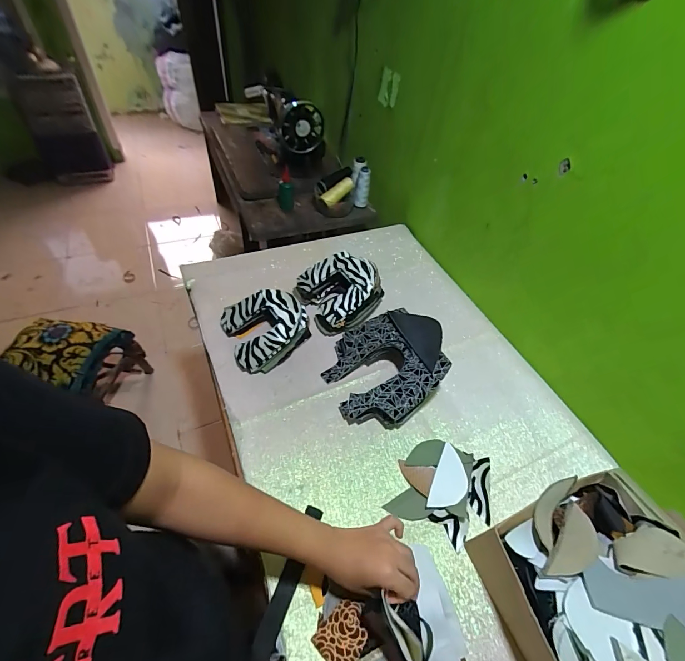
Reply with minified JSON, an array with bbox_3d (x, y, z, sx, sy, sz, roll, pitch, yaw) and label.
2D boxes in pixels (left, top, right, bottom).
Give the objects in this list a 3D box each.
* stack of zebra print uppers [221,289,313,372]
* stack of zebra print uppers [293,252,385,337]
[{"bbox_3d":[-0.145,-0.011,0.698,0.165,0.062,0.164,-20,56,-20],"label":"stack of zebra print uppers"},{"bbox_3d":[0.005,-0.090,0.764,0.166,0.090,0.175,-23,57,-22],"label":"stack of zebra print uppers"}]

